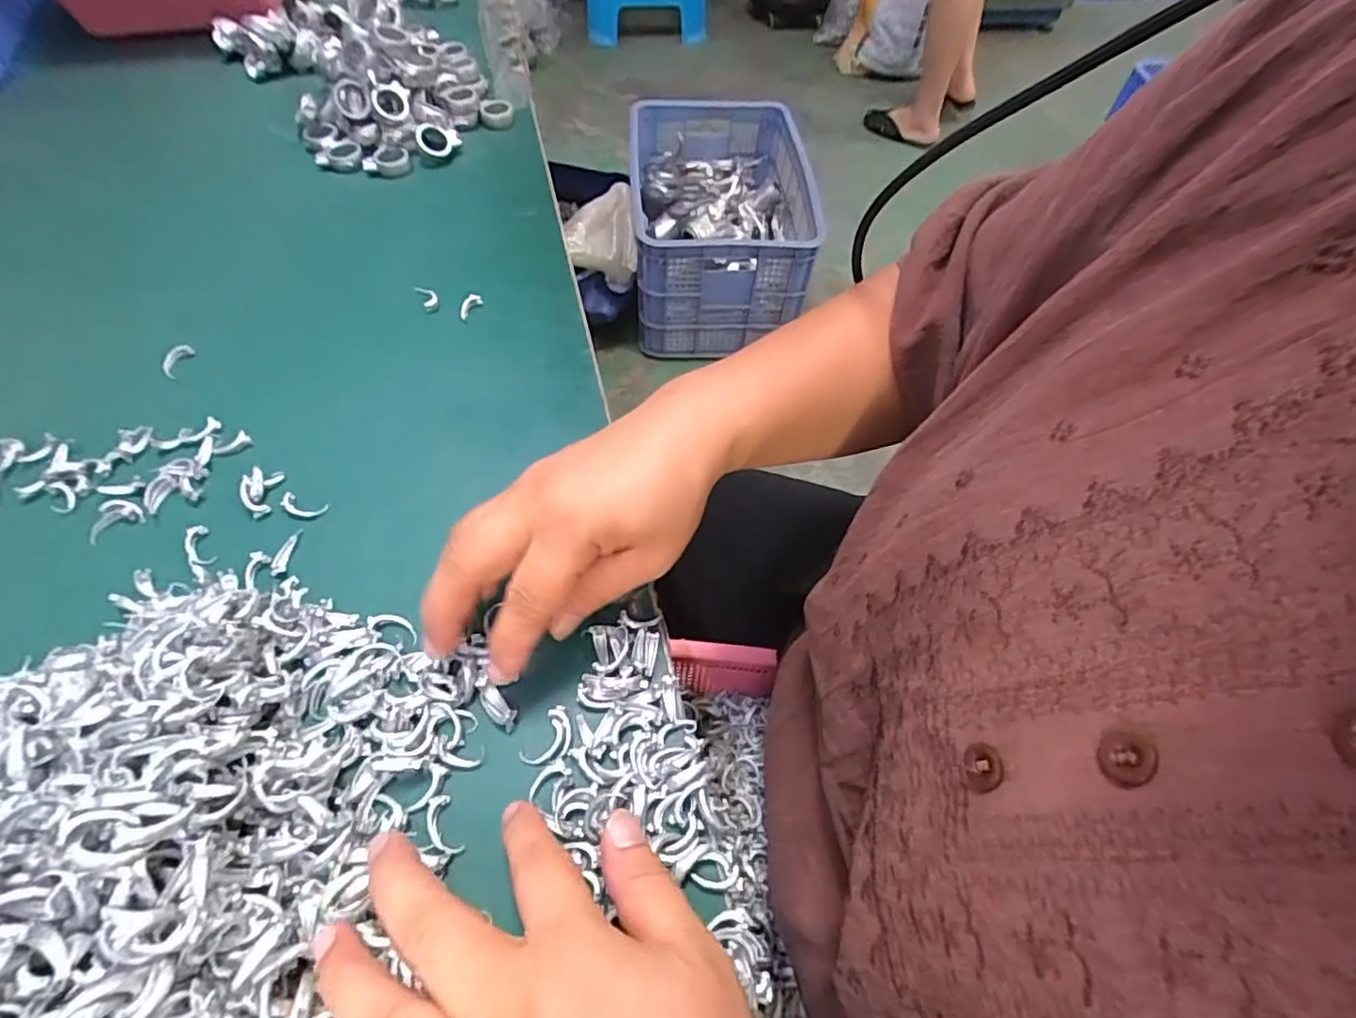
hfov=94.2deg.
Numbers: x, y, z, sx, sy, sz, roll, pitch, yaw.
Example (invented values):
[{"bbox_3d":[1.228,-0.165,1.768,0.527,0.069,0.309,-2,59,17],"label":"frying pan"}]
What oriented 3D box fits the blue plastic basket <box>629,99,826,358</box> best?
[{"bbox_3d":[0.093,-0.634,1.399,0.379,0.264,0.518,-2,57,-5],"label":"blue plastic basket"}]

